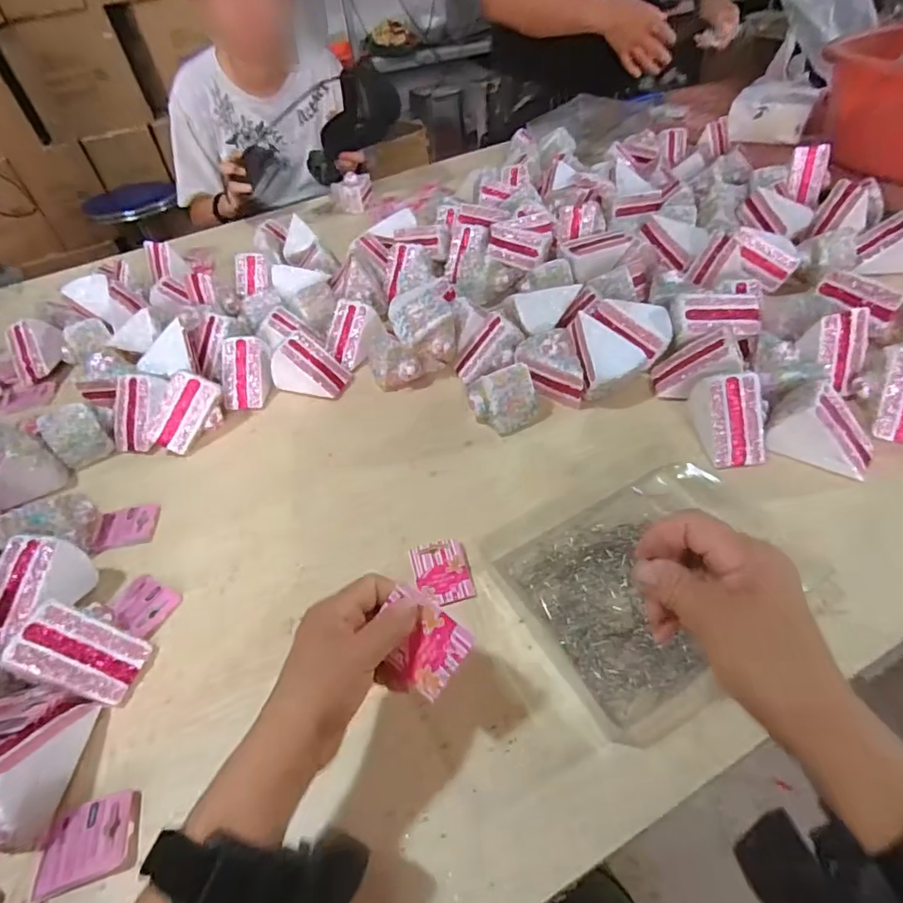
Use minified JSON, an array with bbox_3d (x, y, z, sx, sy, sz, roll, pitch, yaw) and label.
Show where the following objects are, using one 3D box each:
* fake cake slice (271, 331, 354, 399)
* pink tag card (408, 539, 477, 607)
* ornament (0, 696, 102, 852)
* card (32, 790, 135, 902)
[{"bbox_3d":[-0.175,-0.105,0.644,0.085,0.060,0.066,10,48,17],"label":"fake cake slice"},{"bbox_3d":[-0.008,0.104,0.458,0.046,0.004,0.059,-13,49,-11],"label":"pink tag card"},{"bbox_3d":[-0.289,0.205,0.345,0.056,0.064,0.088,-5,45,3],"label":"ornament"},{"bbox_3d":[-0.230,0.245,0.331,0.050,0.006,0.046,-15,44,-6],"label":"card"}]

